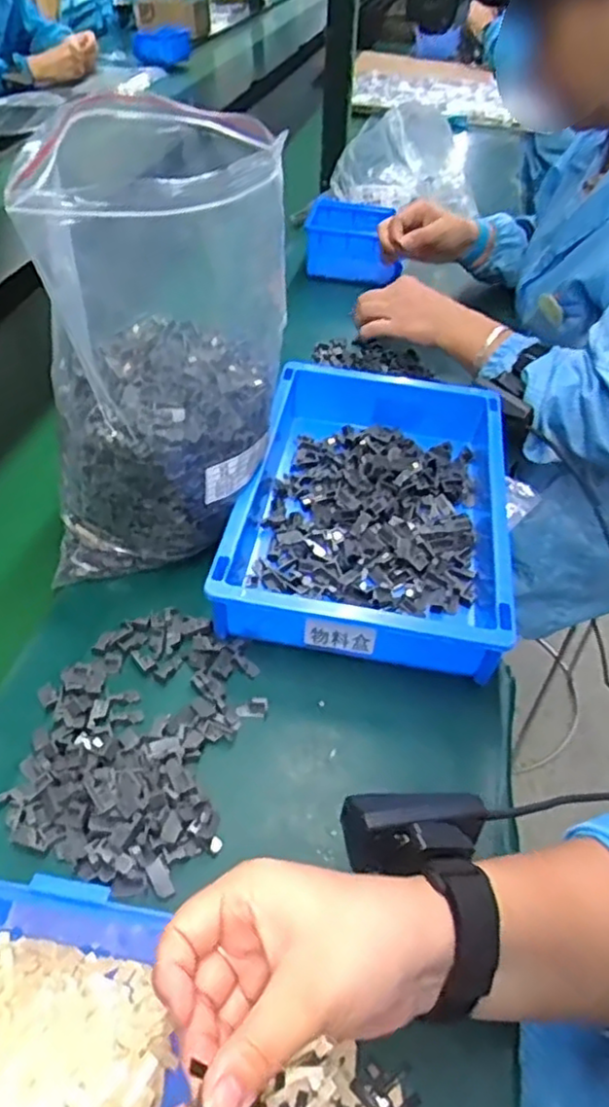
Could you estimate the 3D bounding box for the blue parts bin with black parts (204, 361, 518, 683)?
[{"bbox_3d":[0.059,-0.044,0.570,0.205,0.065,0.304,9,45,6],"label":"blue parts bin with black parts"}]

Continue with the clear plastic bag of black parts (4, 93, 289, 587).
[{"bbox_3d":[-0.101,-0.143,0.497,0.153,0.279,0.193,9,45,6],"label":"clear plastic bag of black parts"}]

